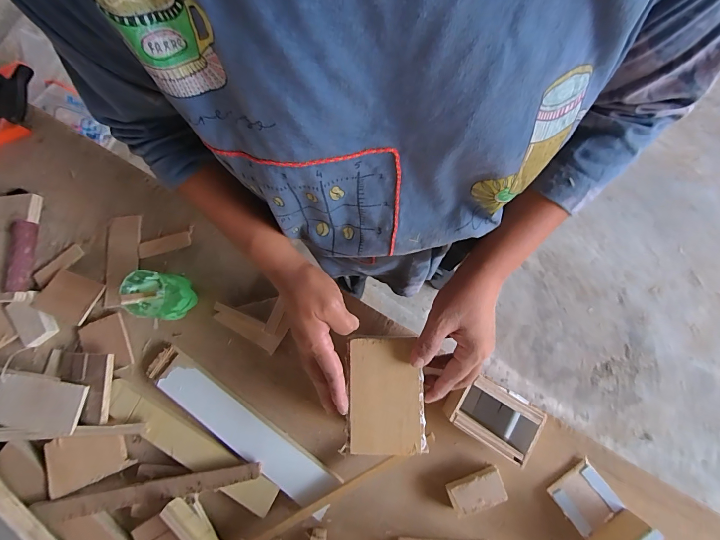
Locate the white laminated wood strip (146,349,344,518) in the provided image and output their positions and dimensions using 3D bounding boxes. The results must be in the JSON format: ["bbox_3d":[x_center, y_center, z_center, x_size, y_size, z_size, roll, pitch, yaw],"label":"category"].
[{"bbox_3d":[-0.150,0.191,0.413,0.273,0.018,0.052,34,87,10],"label":"white laminated wood strip"}]

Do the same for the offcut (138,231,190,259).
[{"bbox_3d":[-0.278,-0.036,0.479,0.075,0.006,0.021,-13,80,4],"label":"offcut"}]

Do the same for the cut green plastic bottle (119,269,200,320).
[{"bbox_3d":[-0.249,0.034,0.427,0.059,0.073,0.053,5,82,7],"label":"cut green plastic bottle"}]

